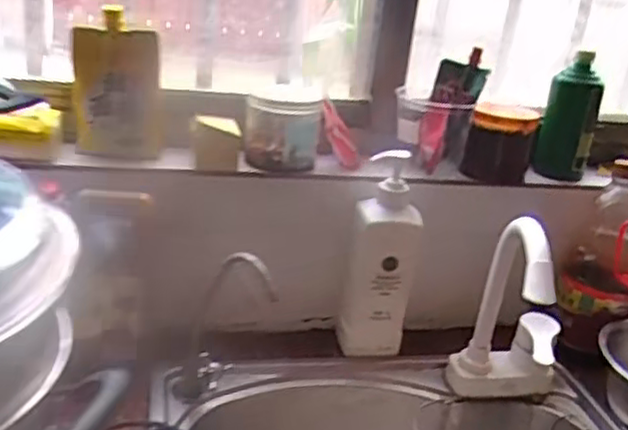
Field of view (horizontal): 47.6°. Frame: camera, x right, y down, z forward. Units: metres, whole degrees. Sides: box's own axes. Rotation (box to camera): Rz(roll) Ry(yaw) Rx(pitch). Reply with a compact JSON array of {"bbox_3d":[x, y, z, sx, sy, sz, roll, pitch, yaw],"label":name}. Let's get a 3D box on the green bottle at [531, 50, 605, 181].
[{"bbox_3d":[0.372,-0.141,1.034,0.074,0.172,0.069,15,23,18],"label":"green bottle"}]

